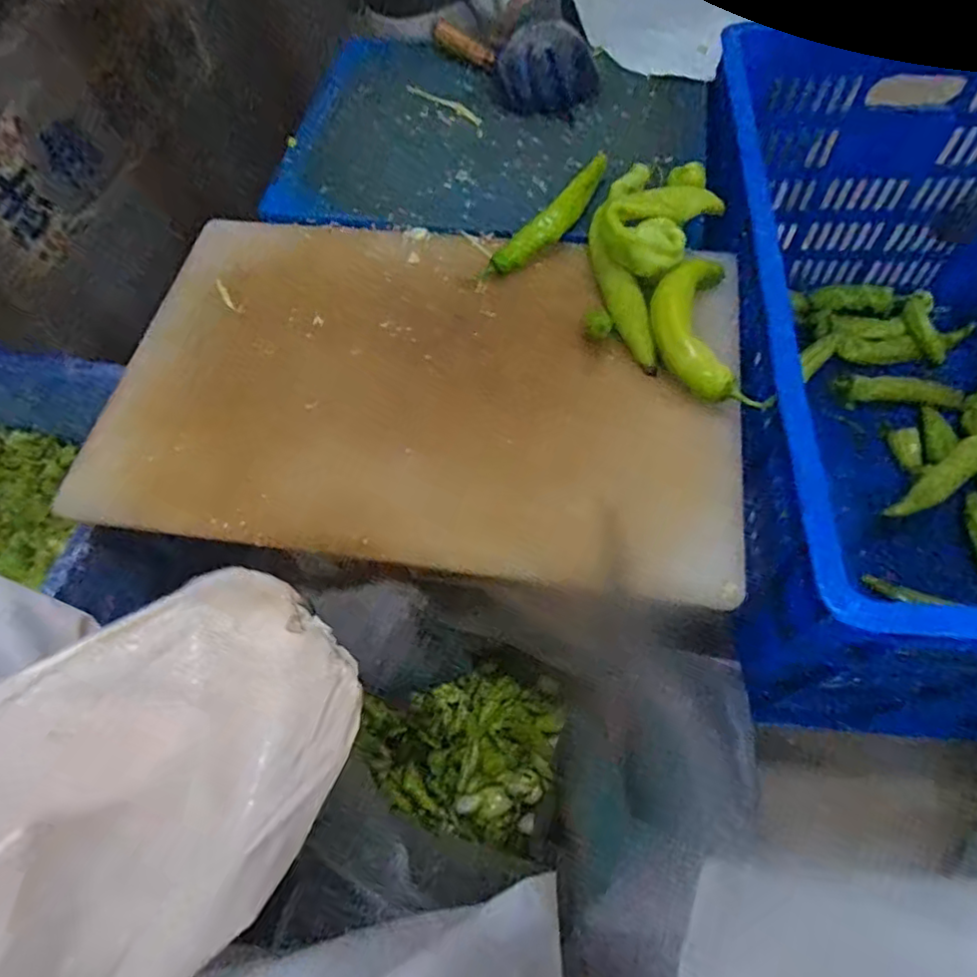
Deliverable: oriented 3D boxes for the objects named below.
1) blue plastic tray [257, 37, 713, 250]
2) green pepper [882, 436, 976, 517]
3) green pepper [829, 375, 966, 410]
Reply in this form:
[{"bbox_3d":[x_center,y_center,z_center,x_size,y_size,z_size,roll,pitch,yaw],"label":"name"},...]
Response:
[{"bbox_3d":[0.011,-0.385,0.682,0.445,0.017,0.298,9,63,8],"label":"blue plastic tray"},{"bbox_3d":[0.554,-0.017,0.752,0.168,0.025,0.036,-33,65,-13],"label":"green pepper"},{"bbox_3d":[0.554,-0.132,0.846,0.147,0.028,0.038,10,62,26],"label":"green pepper"}]

